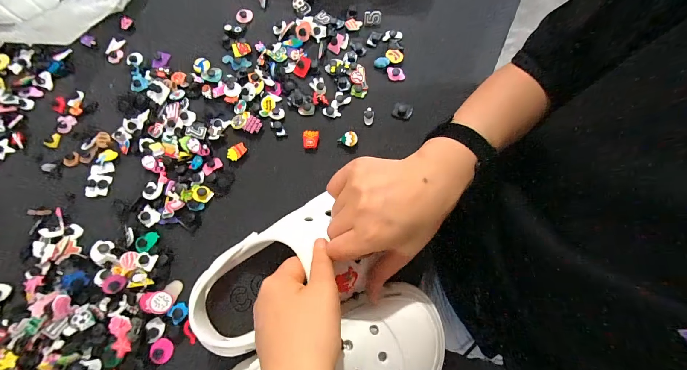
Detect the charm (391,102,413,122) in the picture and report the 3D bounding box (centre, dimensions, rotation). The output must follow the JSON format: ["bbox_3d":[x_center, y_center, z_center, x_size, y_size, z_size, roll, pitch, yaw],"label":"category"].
[{"bbox_3d":[0.084,-0.105,0.413,0.027,0.013,0.022,15,74,7],"label":"charm"}]

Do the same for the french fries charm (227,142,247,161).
[{"bbox_3d":[-0.146,-0.046,0.396,0.019,0.006,0.027,39,78,13],"label":"french fries charm"}]

